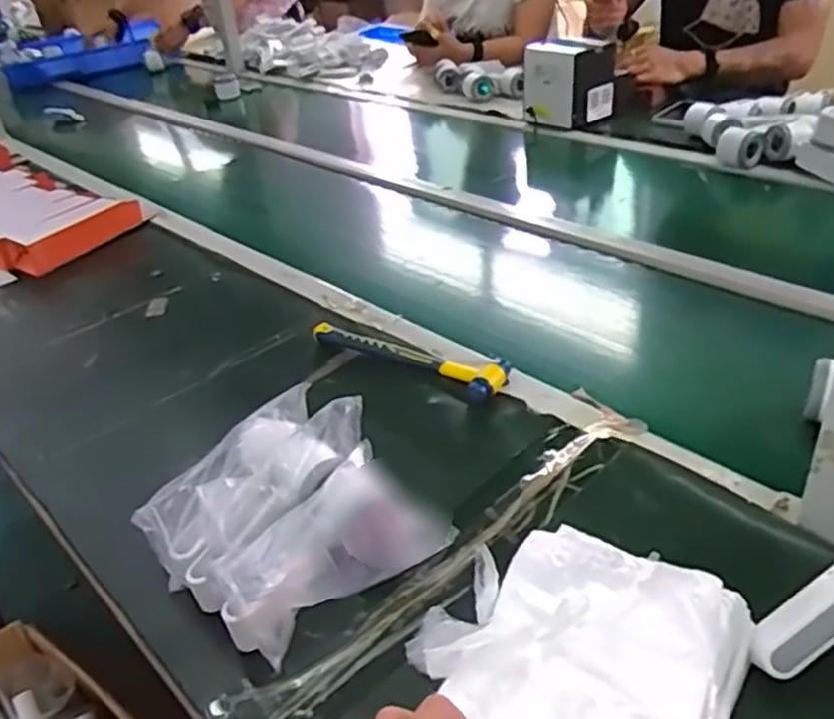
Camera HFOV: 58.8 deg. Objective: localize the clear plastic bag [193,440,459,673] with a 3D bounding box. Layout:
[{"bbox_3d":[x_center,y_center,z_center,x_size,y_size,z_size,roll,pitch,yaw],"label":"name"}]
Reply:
[{"bbox_3d":[-0.068,0.144,0.567,0.087,0.066,0.187,22,44,36],"label":"clear plastic bag"}]

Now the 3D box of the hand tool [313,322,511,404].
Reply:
[{"bbox_3d":[-0.010,-0.010,0.822,0.239,0.023,0.058,20,43,34],"label":"hand tool"}]

